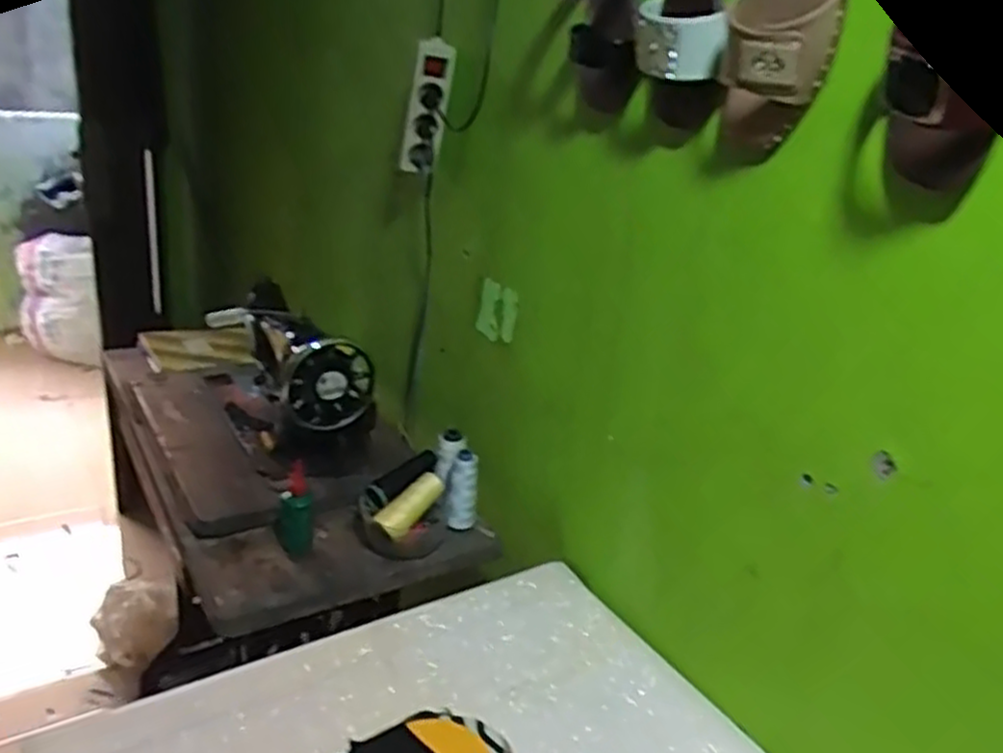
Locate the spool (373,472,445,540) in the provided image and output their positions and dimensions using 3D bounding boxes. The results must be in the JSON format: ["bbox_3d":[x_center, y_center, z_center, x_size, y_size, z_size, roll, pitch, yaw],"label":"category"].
[{"bbox_3d":[-0.123,0.177,1.037,0.037,0.040,0.122,19,38,27],"label":"spool"}]

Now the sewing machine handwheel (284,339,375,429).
[{"bbox_3d":[-0.249,0.009,1.105,0.128,0.132,0.045,-13,30,-41],"label":"sewing machine handwheel"}]

